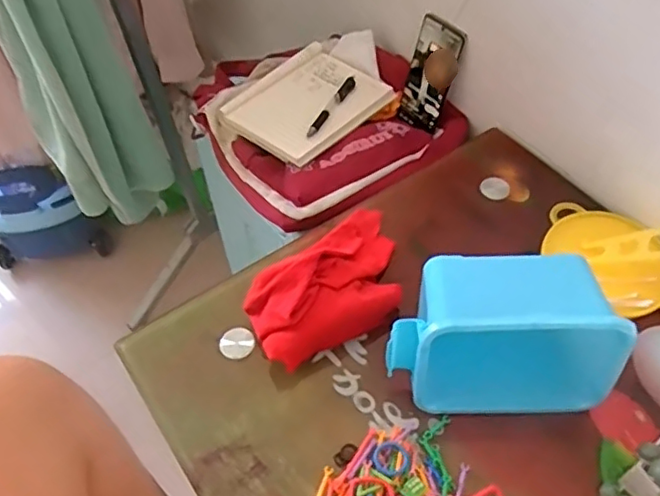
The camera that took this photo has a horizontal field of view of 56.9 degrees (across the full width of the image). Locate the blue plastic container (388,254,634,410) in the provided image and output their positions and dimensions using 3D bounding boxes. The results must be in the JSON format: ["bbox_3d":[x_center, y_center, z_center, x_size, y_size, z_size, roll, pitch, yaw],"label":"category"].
[{"bbox_3d":[0.150,0.074,0.542,0.188,0.120,0.106,0,53,5],"label":"blue plastic container"}]

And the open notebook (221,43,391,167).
[{"bbox_3d":[-0.033,-0.206,0.858,0.167,0.025,0.195,35,64,27],"label":"open notebook"}]

